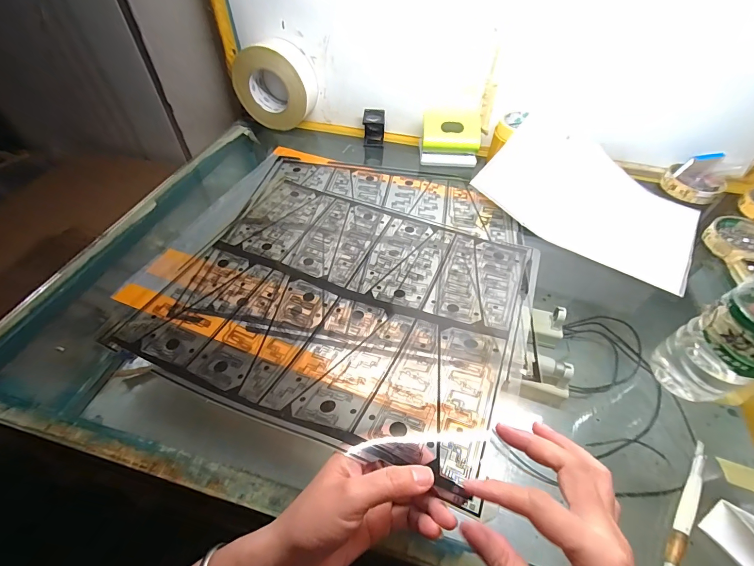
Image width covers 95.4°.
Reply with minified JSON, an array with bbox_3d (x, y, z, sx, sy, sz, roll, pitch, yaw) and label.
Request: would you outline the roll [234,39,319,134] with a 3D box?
[{"bbox_3d":[-0.186,-0.370,0.645,0.140,0.133,0.076,12,50,9],"label":"roll"}]

